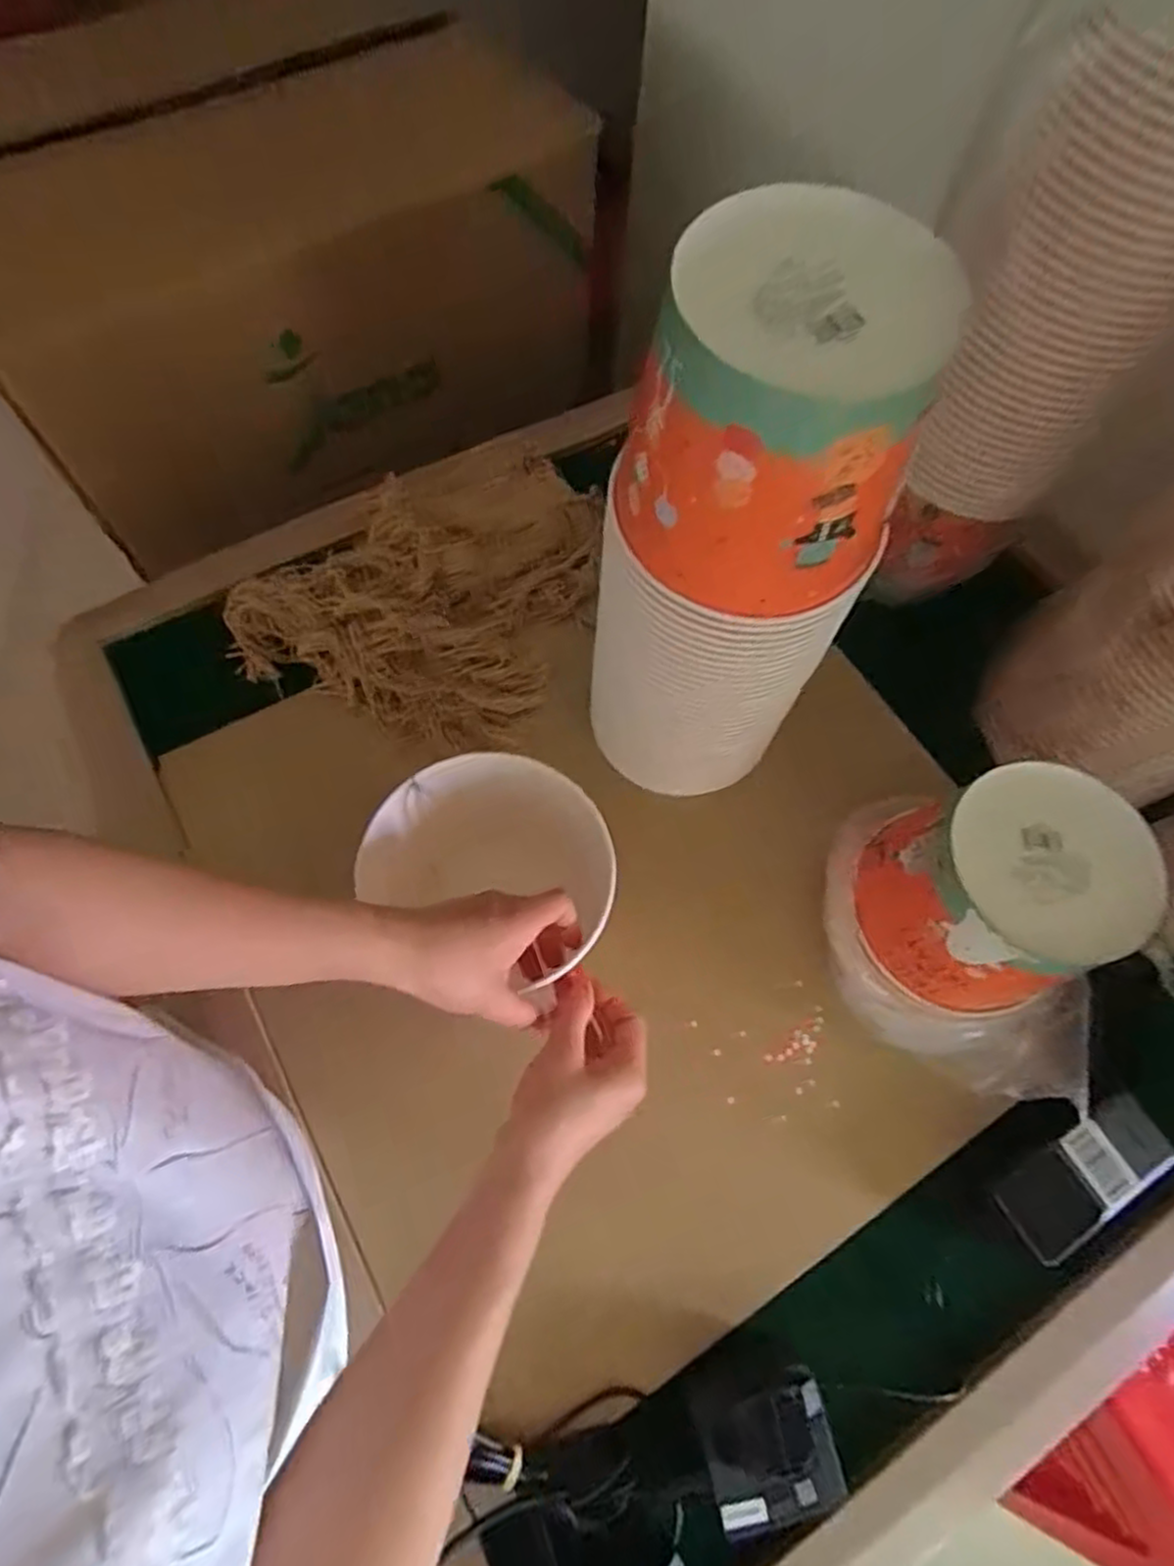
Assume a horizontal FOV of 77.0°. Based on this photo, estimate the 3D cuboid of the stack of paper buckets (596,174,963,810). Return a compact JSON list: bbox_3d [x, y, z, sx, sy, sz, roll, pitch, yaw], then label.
[{"bbox_3d":[0.088,-0.132,0.479,0.151,0.372,0.130,38,70,12],"label":"stack of paper buckets"}]

